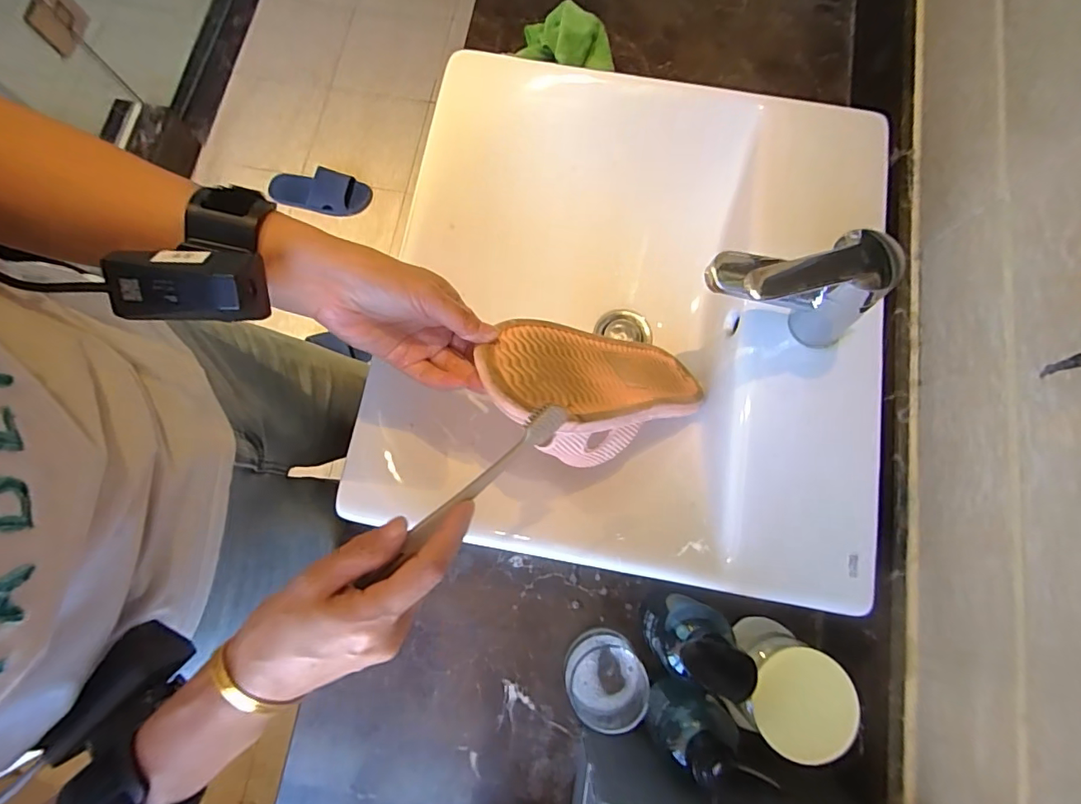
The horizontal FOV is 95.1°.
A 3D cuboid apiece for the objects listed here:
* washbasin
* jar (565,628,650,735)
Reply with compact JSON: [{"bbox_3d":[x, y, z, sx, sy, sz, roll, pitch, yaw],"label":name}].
[{"bbox_3d":[0.080,-0.079,0.498,0.421,0.137,0.456,8,78,2],"label":"washbasin"},{"bbox_3d":[0.059,0.254,0.454,0.072,0.070,0.072,0,78,0],"label":"jar"}]

